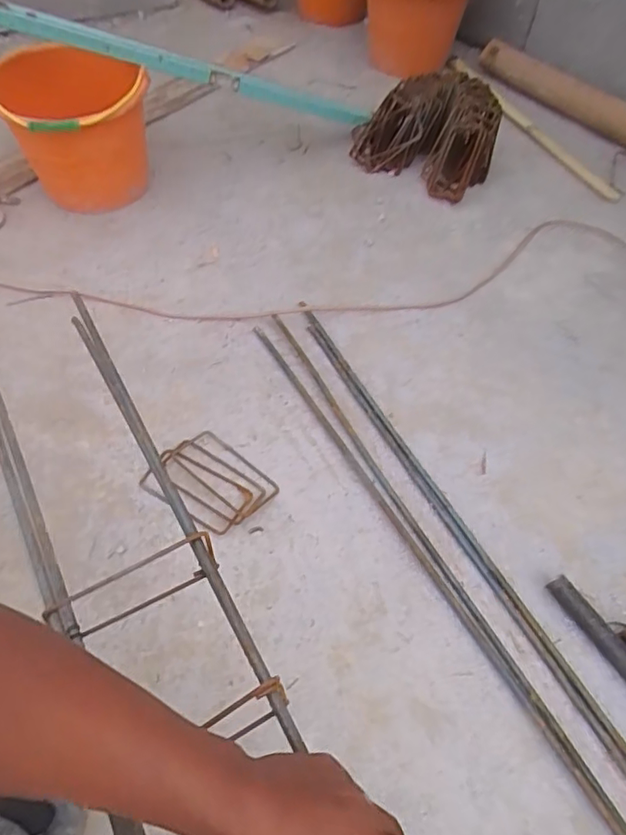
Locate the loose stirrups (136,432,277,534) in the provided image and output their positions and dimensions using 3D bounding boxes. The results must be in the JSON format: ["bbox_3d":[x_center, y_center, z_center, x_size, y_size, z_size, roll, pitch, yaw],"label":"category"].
[{"bbox_3d":[-0.144,0.089,0.741,0.164,0.011,0.122,35,60,19],"label":"loose stirrups"}]

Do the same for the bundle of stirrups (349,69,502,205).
[{"bbox_3d":[0.249,-0.626,1.170,0.297,0.169,0.180,22,57,11],"label":"bundle of stirrups"}]

